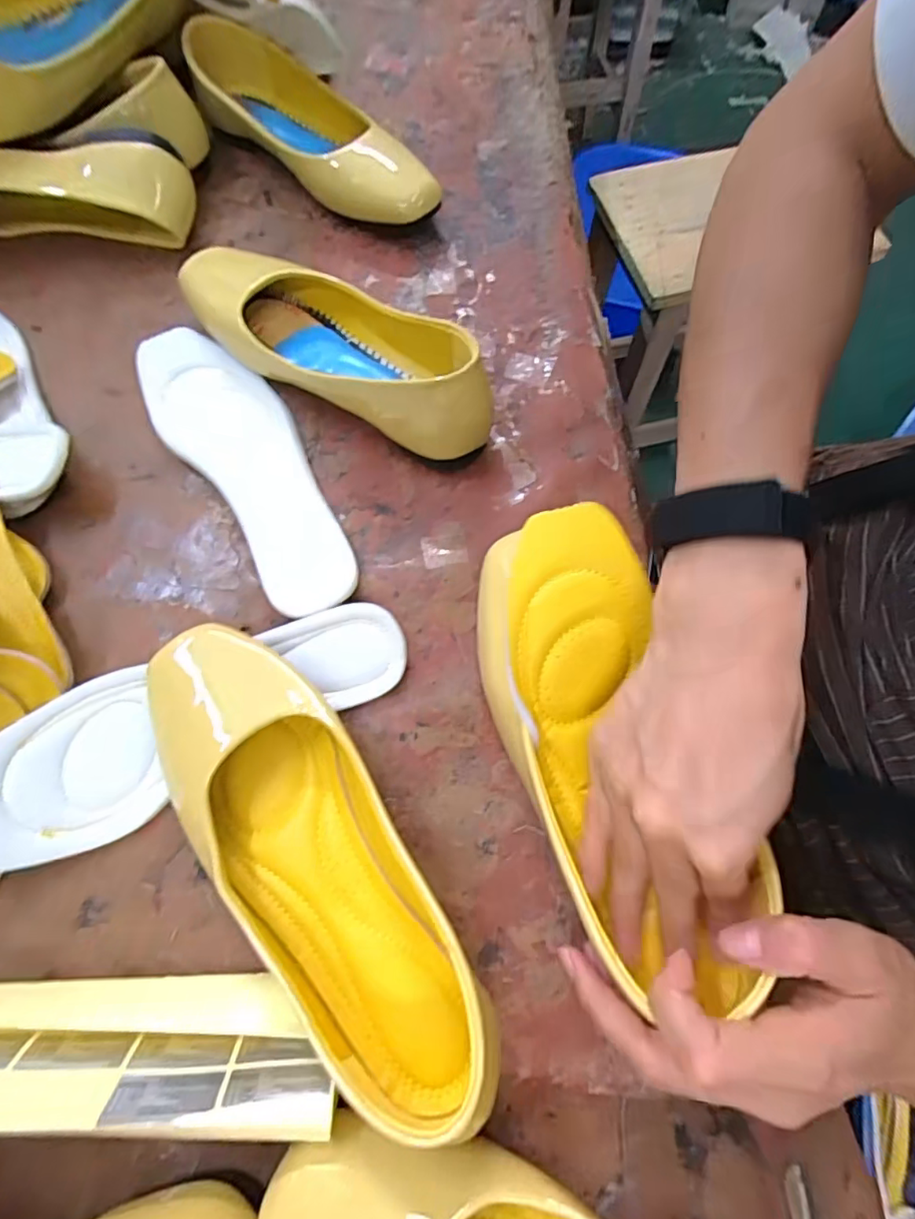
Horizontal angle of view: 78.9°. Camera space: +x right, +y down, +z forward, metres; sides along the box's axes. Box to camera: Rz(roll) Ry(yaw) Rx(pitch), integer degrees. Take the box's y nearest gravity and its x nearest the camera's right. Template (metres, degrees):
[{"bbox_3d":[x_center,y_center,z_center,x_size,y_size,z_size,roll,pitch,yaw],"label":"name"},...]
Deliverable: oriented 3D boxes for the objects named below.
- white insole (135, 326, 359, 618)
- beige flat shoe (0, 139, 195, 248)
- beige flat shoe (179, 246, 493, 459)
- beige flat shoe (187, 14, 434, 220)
[{"bbox_3d":[-0.133,-0.094,0.353,0.072,0.019,0.233,-31,72,-12],"label":"white insole"},{"bbox_3d":[-0.325,-0.307,0.411,0.243,0.065,0.066,2,69,0],"label":"beige flat shoe"},{"bbox_3d":[-0.084,-0.180,0.362,0.251,0.062,0.084,35,73,12],"label":"beige flat shoe"},{"bbox_3d":[-0.110,-0.378,0.438,0.230,0.063,0.084,42,74,14],"label":"beige flat shoe"}]

